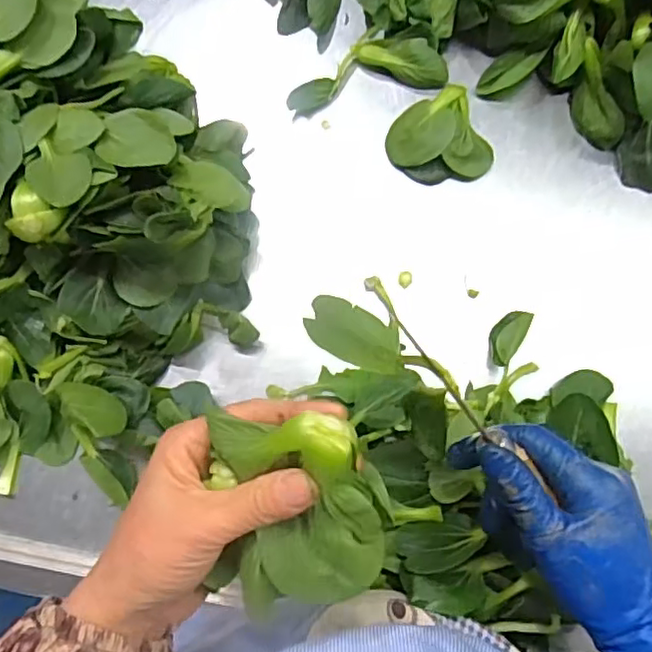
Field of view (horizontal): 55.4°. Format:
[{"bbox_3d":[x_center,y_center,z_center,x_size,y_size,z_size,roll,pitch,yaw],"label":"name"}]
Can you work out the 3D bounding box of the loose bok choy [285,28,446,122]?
[{"bbox_3d":[0.029,-0.196,0.469,0.119,0.026,0.051,-10,79,1],"label":"loose bok choy"}]

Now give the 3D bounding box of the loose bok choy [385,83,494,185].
[{"bbox_3d":[0.082,-0.135,0.456,0.066,0.018,0.067,-26,79,-2],"label":"loose bok choy"}]

